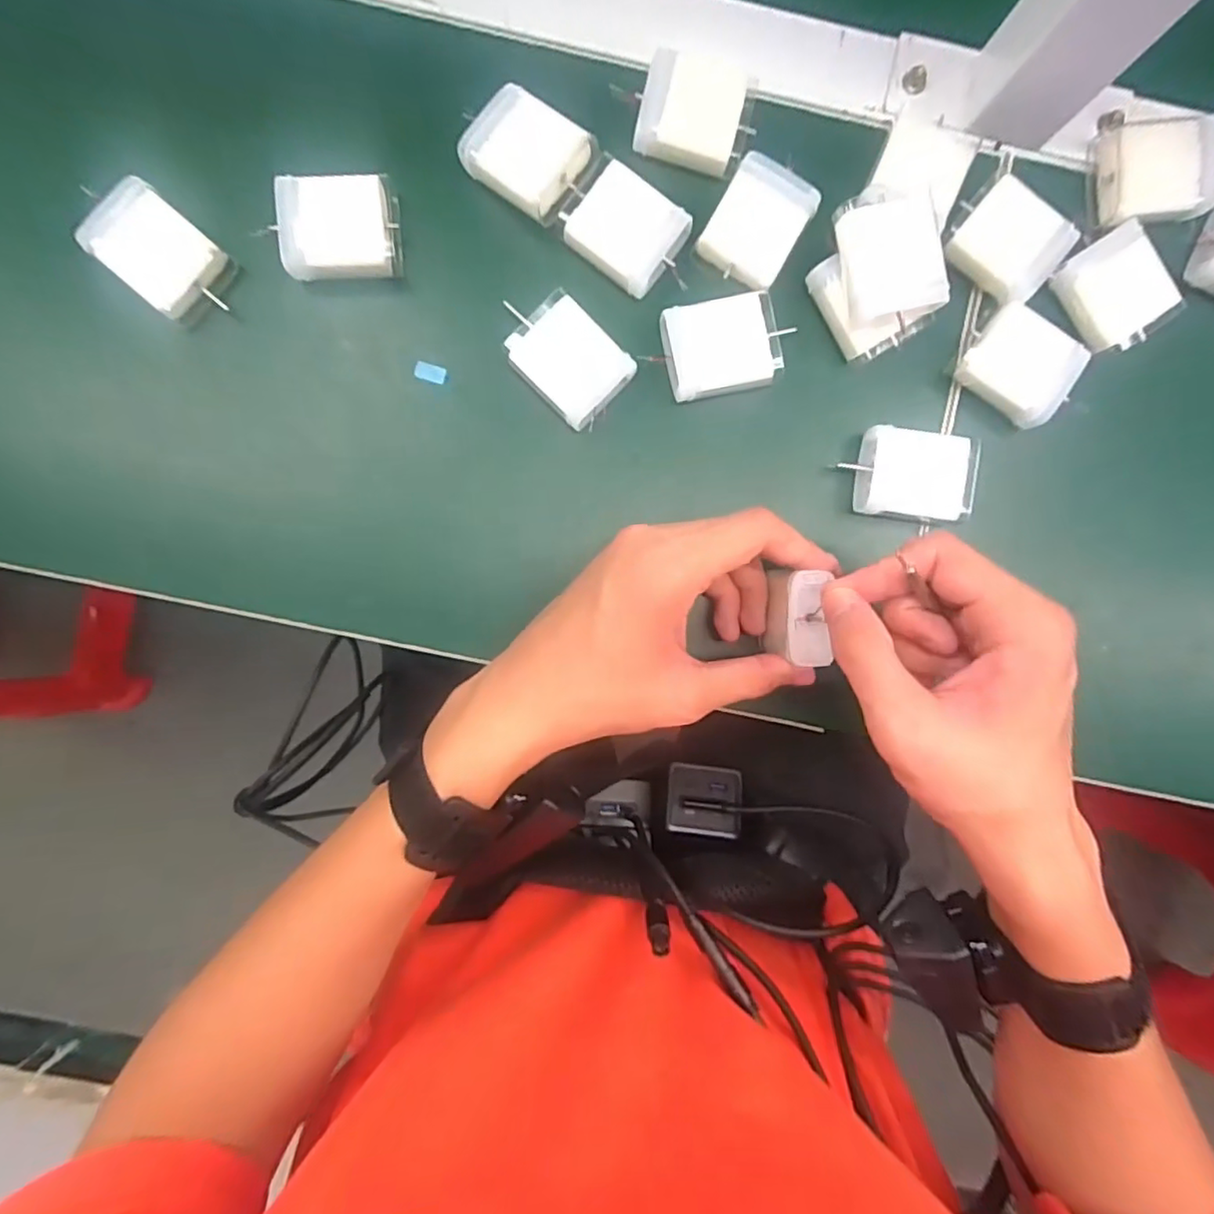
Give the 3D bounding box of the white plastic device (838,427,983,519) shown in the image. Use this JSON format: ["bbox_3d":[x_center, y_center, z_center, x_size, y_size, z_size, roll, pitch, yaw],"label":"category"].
[{"bbox_3d":[0.148,-0.063,0.303,0.059,0.019,0.040,4,90,-2],"label":"white plastic device"}]

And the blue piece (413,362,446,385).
[{"bbox_3d":[-0.086,-0.114,0.303,0.015,0.004,0.009,16,90,-2],"label":"blue piece"}]

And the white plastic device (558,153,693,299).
[{"bbox_3d":[0.011,-0.175,0.292,0.058,0.009,0.042,34,89,-2],"label":"white plastic device"}]

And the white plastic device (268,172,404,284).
[{"bbox_3d":[-0.123,-0.174,0.289,0.051,0.020,0.044,-10,90,-2],"label":"white plastic device"}]

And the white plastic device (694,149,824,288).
[{"bbox_3d":[0.071,-0.181,0.294,0.040,0.010,0.050,30,89,-2],"label":"white plastic device"}]

